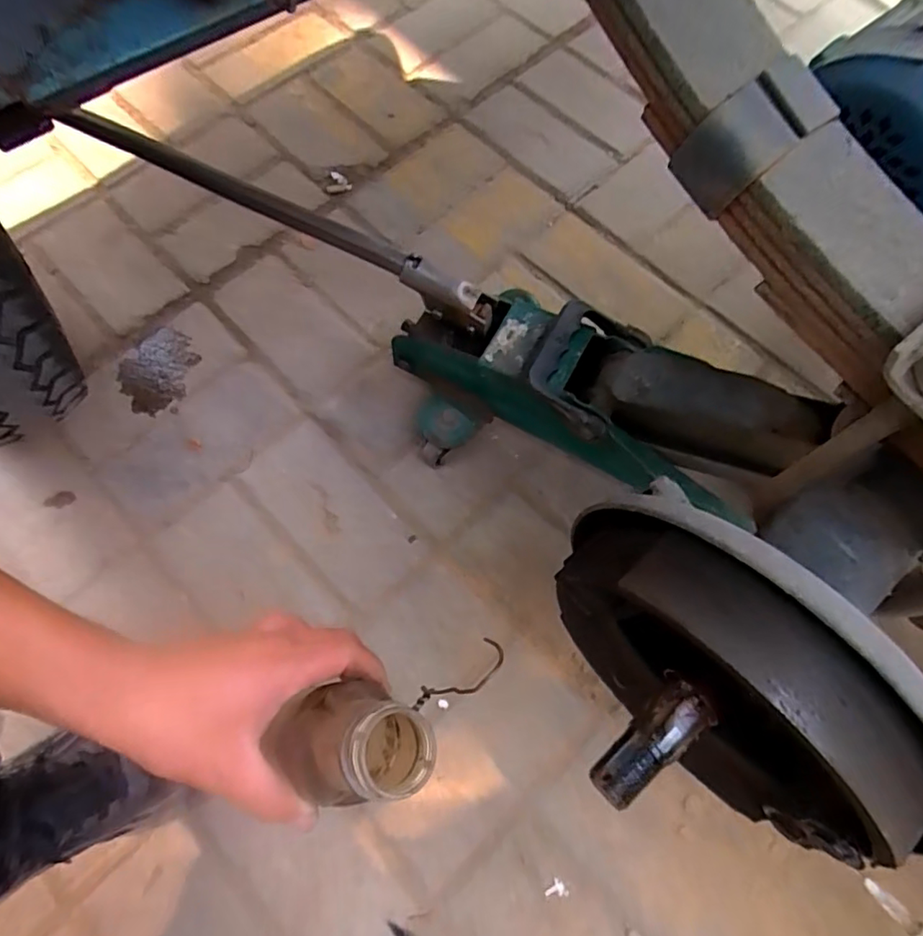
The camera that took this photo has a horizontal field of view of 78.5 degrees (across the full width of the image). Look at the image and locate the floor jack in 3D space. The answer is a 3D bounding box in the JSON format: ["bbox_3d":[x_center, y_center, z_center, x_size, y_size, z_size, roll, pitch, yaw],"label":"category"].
[{"bbox_3d":[-0.051,-0.116,0.502,0.649,0.157,0.137,19,71,6],"label":"floor jack"}]

